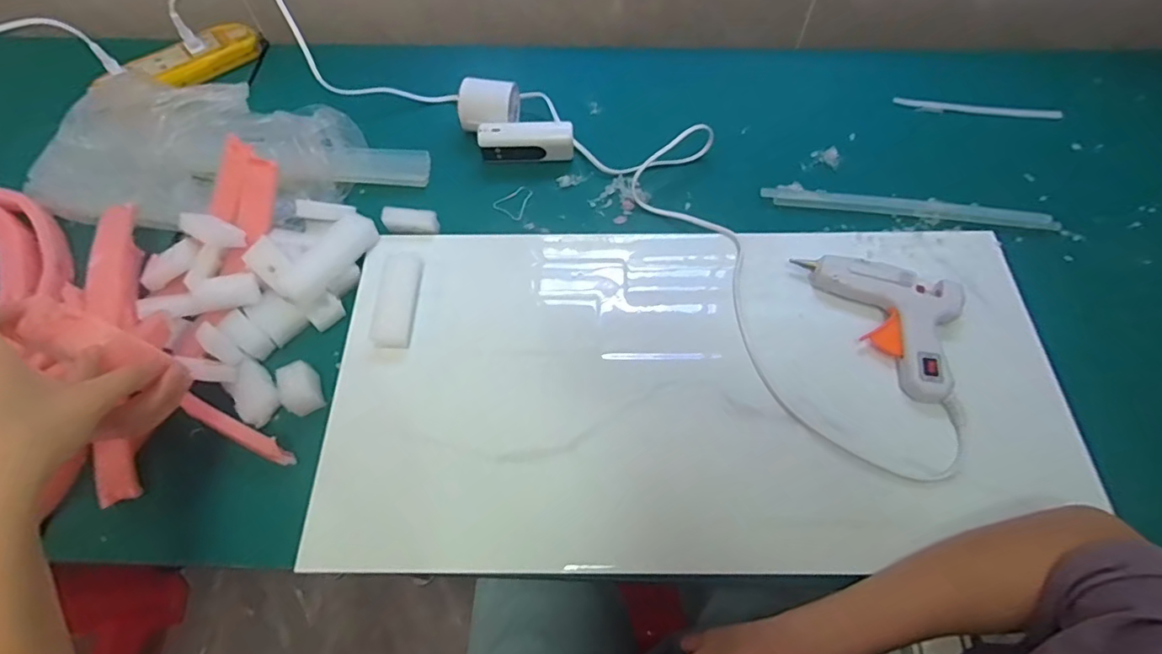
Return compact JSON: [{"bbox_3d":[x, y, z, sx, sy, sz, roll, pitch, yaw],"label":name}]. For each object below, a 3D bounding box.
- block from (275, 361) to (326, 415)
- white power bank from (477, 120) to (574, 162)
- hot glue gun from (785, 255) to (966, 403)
[{"bbox_3d":[-0.230,0.051,0.447,0.026,0.028,0.036,-15,63,-7],"label":"block"},{"bbox_3d":[-0.056,-0.190,0.565,0.095,0.040,0.024,-4,62,-1],"label":"white power bank"},{"bbox_3d":[0.275,-0.016,0.467,0.088,0.029,0.152,-23,64,-11],"label":"hot glue gun"}]

